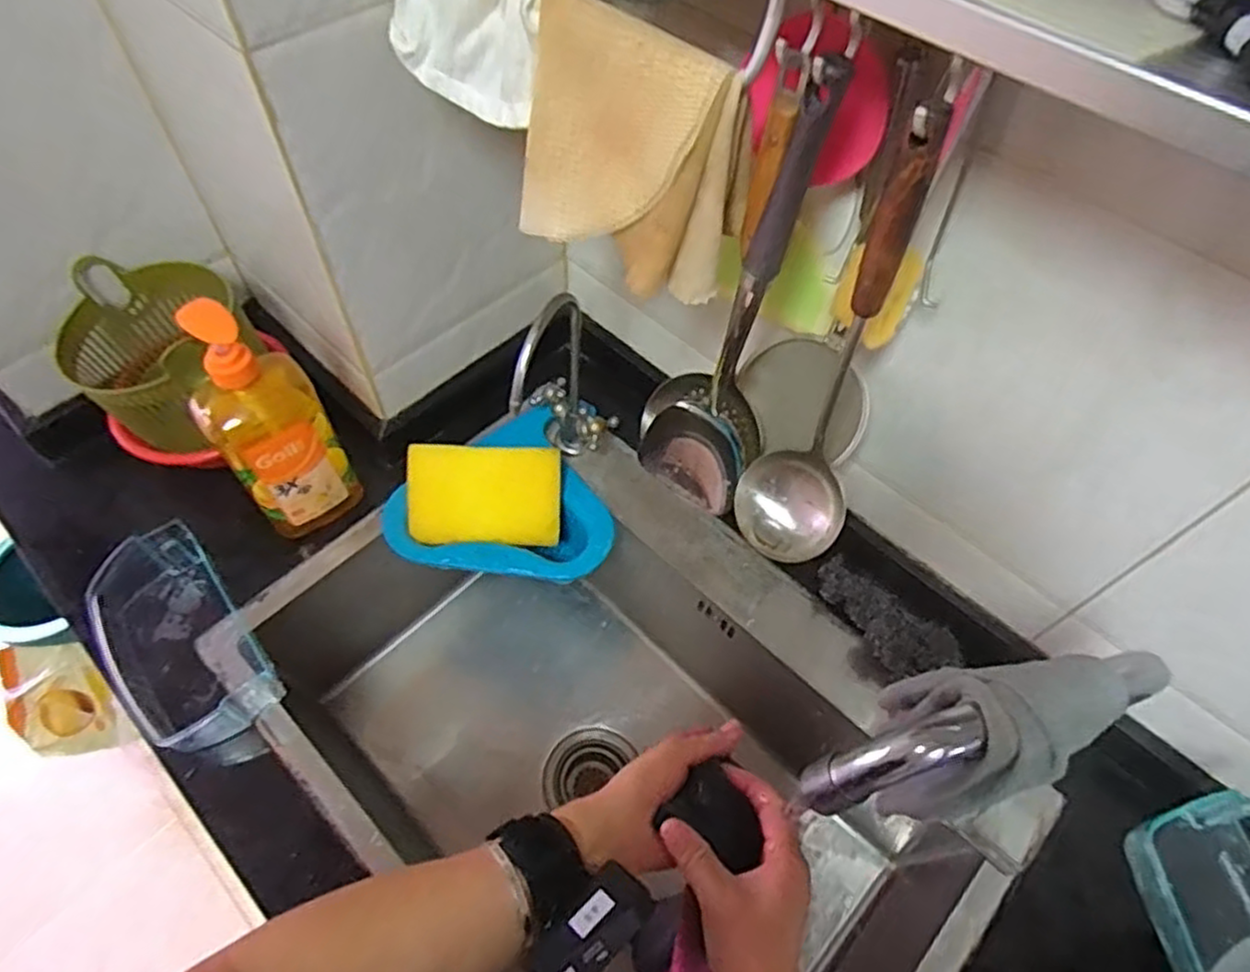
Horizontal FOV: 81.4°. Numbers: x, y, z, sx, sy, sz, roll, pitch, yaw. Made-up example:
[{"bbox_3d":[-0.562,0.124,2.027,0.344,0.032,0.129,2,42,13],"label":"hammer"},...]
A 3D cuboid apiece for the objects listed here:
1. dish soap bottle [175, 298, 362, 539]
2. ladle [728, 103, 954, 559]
[{"bbox_3d":[-0.318,-0.050,0.656,0.093,0.271,0.067,-34,62,-21],"label":"dish soap bottle"},{"bbox_3d":[0.136,-0.074,0.476,0.079,0.344,0.089,15,57,9],"label":"ladle"}]

